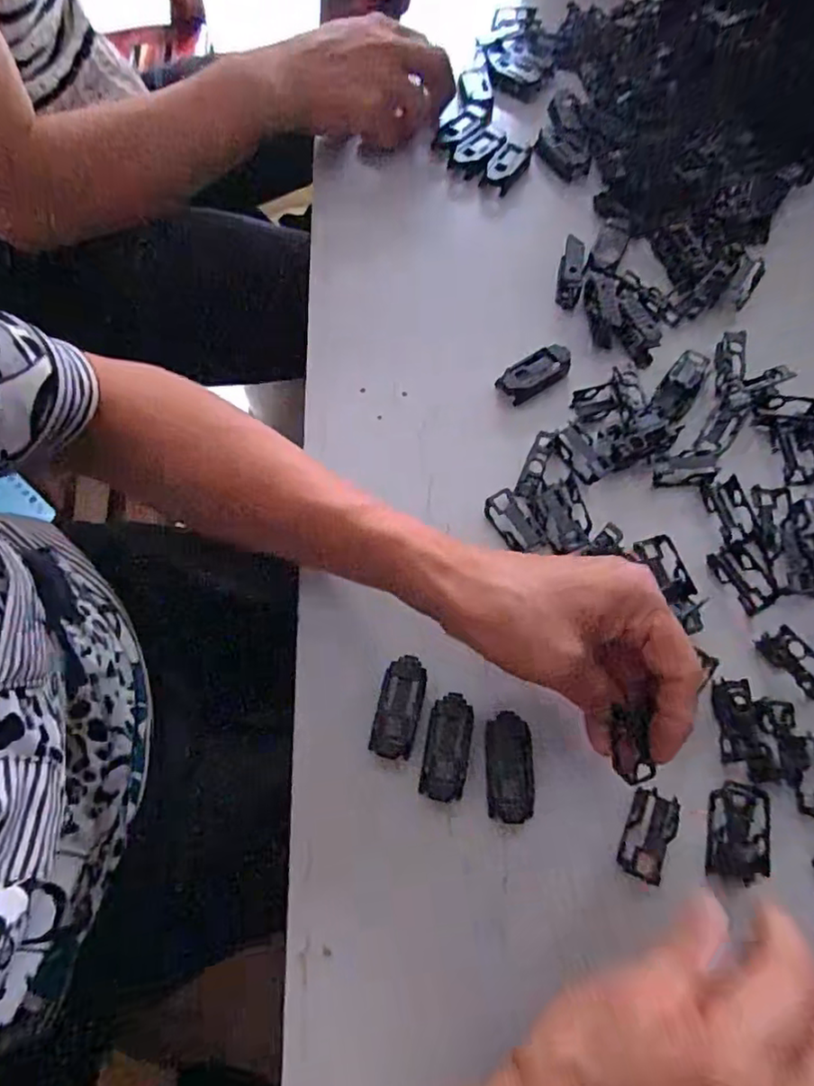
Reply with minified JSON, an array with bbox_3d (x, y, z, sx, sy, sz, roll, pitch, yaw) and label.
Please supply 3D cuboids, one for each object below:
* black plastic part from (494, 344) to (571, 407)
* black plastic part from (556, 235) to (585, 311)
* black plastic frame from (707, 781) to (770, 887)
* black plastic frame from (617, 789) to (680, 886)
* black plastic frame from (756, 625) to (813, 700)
[{"bbox_3d":[0.082,-0.108,0.387,0.046,0.014,0.023,-37,74,-13],"label":"black plastic part"},{"bbox_3d":[0.112,-0.184,0.411,0.017,0.022,0.040,13,70,4],"label":"black plastic part"},{"bbox_3d":[0.160,0.138,0.291,0.028,0.004,0.043,14,70,4],"label":"black plastic frame"},{"bbox_3d":[0.116,0.140,0.290,0.022,0.006,0.039,25,71,8],"label":"black plastic frame"},{"bbox_3d":[0.205,0.064,0.316,0.015,0.018,0.041,-32,73,-12],"label":"black plastic frame"}]

